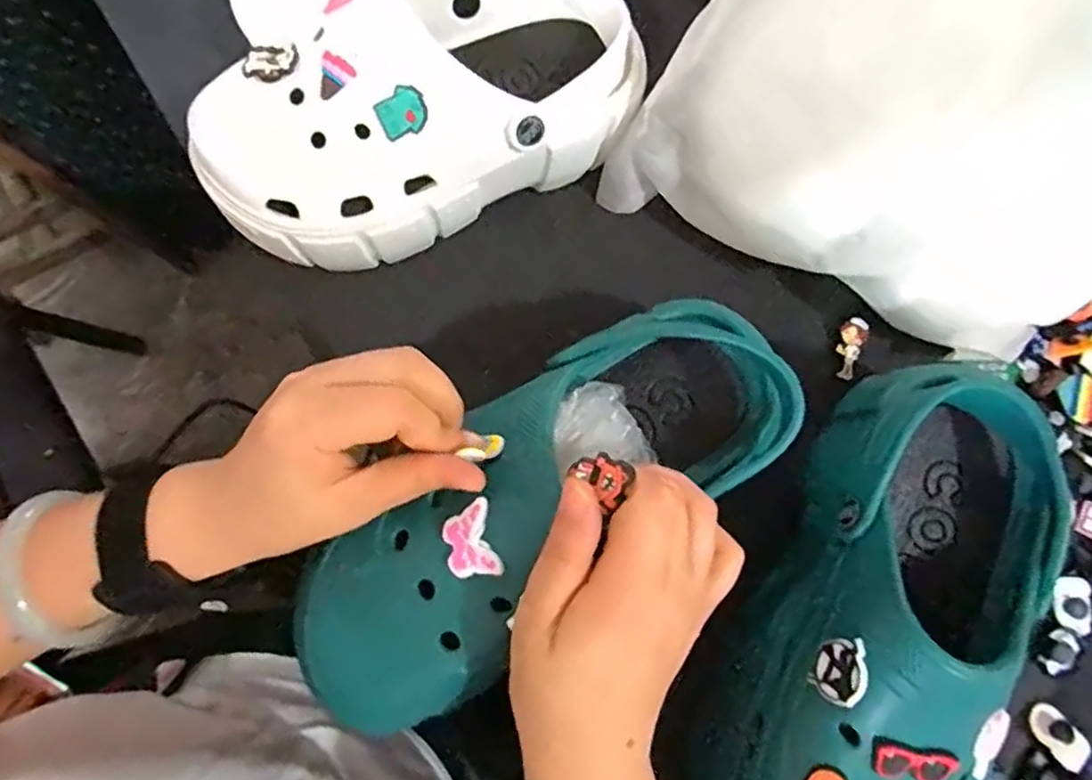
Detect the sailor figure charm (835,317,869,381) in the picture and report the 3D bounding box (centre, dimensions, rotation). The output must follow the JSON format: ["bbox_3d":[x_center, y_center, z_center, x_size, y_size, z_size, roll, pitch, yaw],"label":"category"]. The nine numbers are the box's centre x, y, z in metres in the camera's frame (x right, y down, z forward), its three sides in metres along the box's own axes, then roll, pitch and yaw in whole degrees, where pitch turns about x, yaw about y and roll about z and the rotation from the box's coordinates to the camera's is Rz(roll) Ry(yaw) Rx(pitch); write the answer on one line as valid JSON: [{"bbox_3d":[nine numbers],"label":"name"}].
[{"bbox_3d":[0.181,-0.024,0.403,0.015,0.004,0.037,14,88,24],"label":"sailor figure charm"}]

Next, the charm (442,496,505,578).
[{"bbox_3d":[-0.031,0.063,0.278,0.022,0.004,0.031,-22,70,13],"label":"charm"}]

